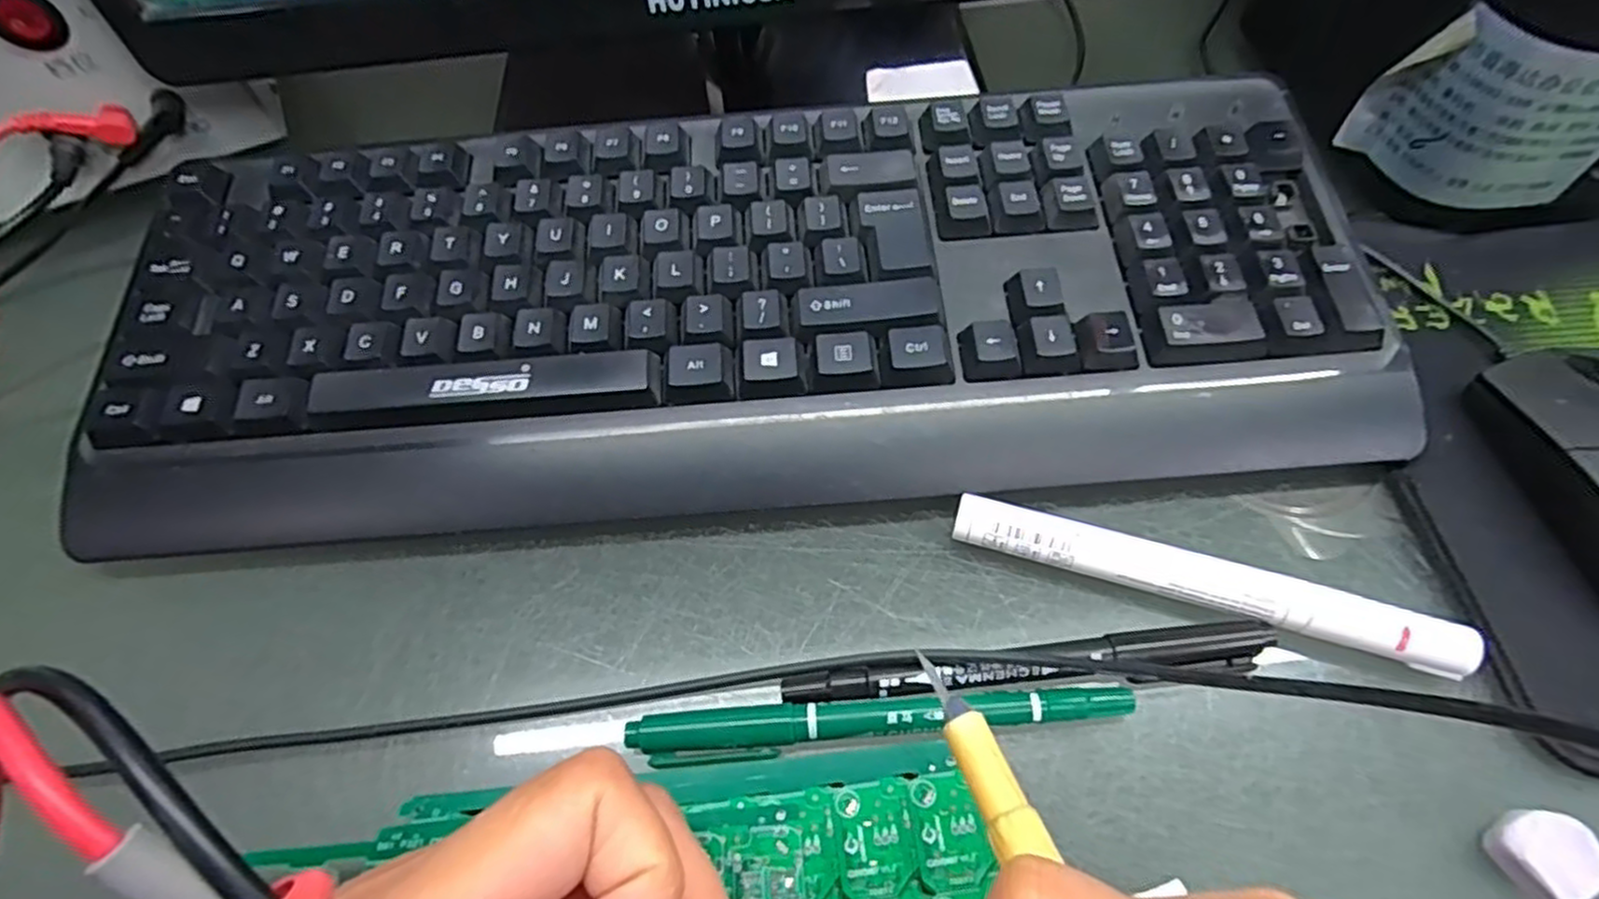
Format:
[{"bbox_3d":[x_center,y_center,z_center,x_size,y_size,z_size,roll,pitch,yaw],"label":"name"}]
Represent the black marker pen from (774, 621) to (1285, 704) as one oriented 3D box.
[{"bbox_3d":[0.066,0.062,0.211,0.138,0.013,0.015,-4,60,1],"label":"black marker pen"}]

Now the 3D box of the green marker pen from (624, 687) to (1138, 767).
[{"bbox_3d":[0.023,0.077,0.205,0.138,0.012,0.013,-4,60,0],"label":"green marker pen"}]

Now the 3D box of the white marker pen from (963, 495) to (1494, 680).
[{"bbox_3d":[0.117,0.040,0.220,0.141,0.017,0.015,15,62,11],"label":"white marker pen"}]

